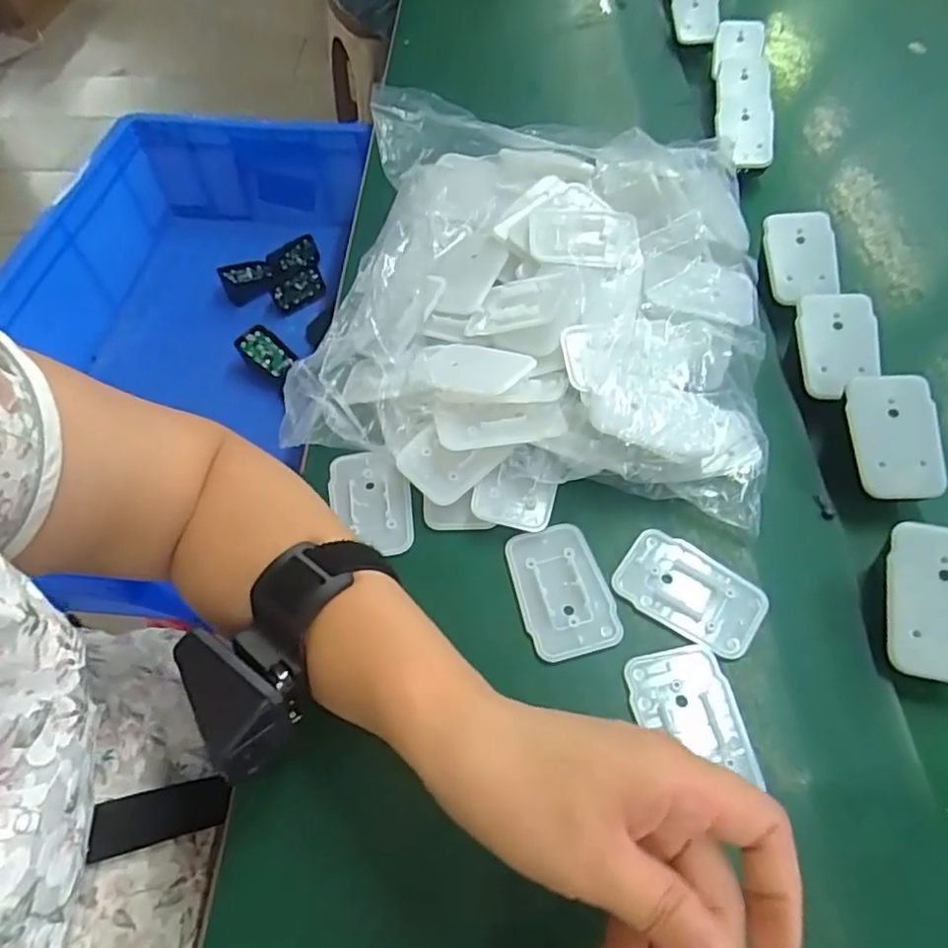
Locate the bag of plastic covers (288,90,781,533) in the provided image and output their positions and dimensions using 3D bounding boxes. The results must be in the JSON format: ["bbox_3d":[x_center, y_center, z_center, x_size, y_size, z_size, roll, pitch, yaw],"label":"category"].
[{"bbox_3d":[0.035,-0.111,0.378,0.258,0.087,0.282,5,59,6],"label":"bag of plastic covers"}]

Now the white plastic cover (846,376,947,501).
[{"bbox_3d":[0.223,-0.020,0.327,0.041,0.006,0.067,-3,78,11],"label":"white plastic cover"}]

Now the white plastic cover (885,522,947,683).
[{"bbox_3d":[0.210,0.058,0.279,0.042,0.006,0.068,4,79,15],"label":"white plastic cover"}]

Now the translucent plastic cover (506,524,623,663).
[{"bbox_3d":[0.044,0.058,0.314,0.044,0.004,0.067,-14,59,-6],"label":"translucent plastic cover"}]

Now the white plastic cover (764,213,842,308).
[{"bbox_3d":[0.218,-0.145,0.413,0.041,0.007,0.062,-5,86,18],"label":"white plastic cover"}]

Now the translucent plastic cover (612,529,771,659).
[{"bbox_3d":[0.108,0.058,0.310,0.069,0.004,0.044,32,65,21],"label":"translucent plastic cover"}]

